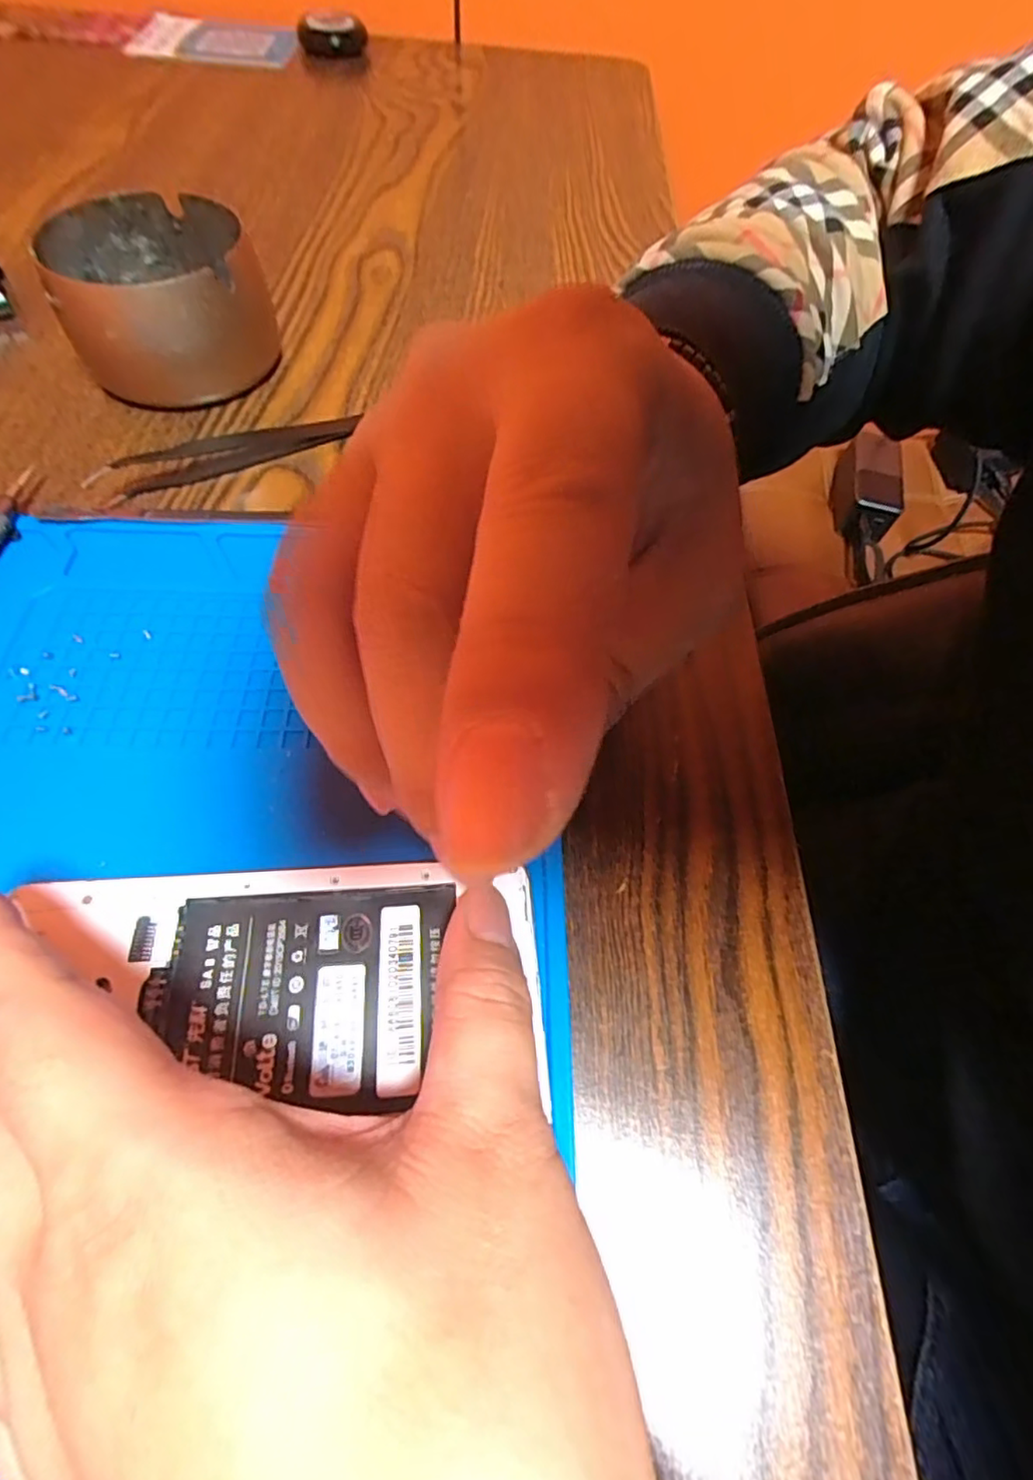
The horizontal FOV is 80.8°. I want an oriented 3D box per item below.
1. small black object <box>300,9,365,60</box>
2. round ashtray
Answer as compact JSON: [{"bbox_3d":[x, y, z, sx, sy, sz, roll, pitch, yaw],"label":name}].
[{"bbox_3d":[-0.153,-0.588,0.503,0.054,0.025,0.020,-7,62,-7],"label":"small black object"},{"bbox_3d":[-0.160,-0.201,0.278,0.084,0.049,0.083,1,61,-3],"label":"round ashtray"}]

